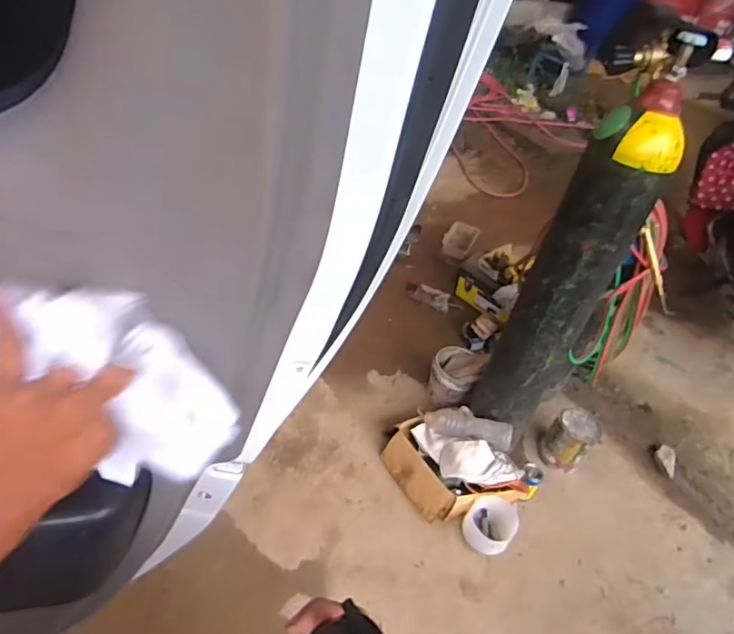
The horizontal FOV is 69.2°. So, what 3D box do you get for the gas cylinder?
[{"bbox_3d":[0.580,-0.120,1.504,0.228,1.209,0.201,27,41,16],"label":"gas cylinder"}]

